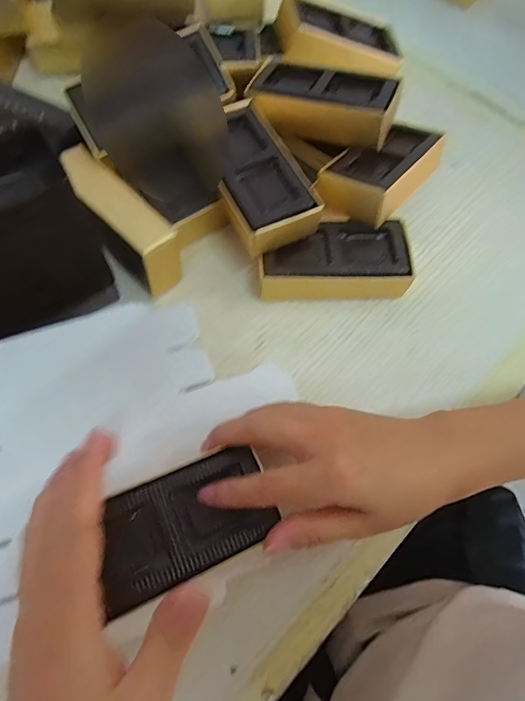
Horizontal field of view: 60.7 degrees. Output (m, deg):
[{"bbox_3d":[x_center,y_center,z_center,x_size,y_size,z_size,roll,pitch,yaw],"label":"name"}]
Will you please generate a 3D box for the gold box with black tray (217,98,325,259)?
[{"bbox_3d":[-0.009,-0.131,0.340,0.061,0.034,0.119,-25,70,-12],"label":"gold box with black tray"}]

